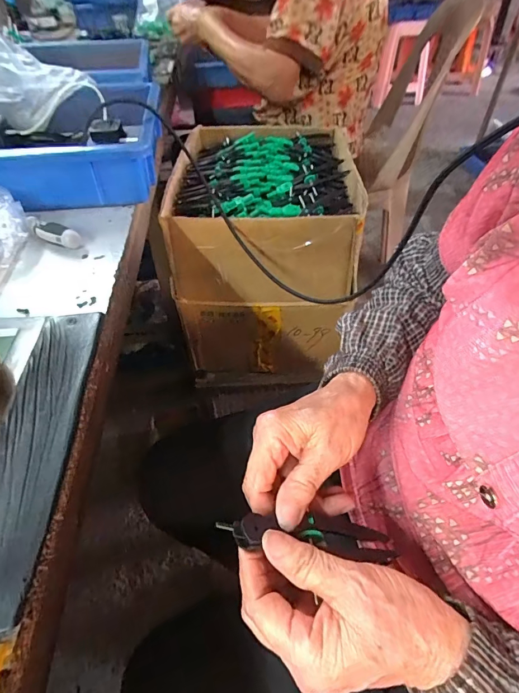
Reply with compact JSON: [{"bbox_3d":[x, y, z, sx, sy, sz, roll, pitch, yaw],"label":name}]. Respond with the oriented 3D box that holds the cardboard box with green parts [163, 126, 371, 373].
[{"bbox_3d":[0.005,-0.200,0.799,0.302,0.332,0.385,-2,46,0],"label":"cardboard box with green parts"}]

